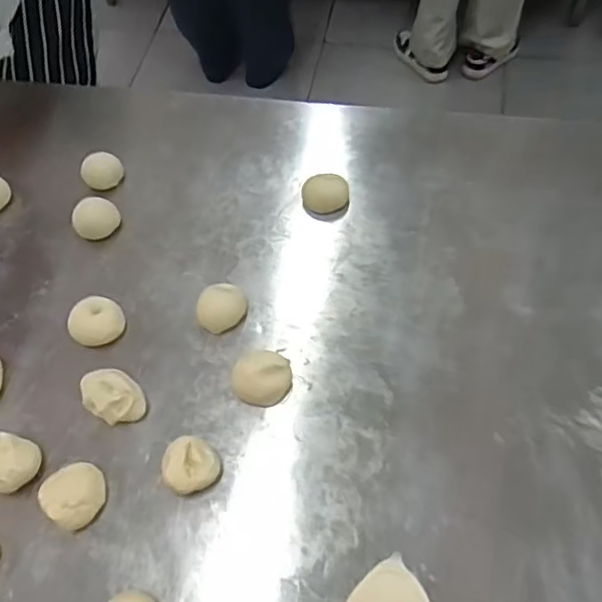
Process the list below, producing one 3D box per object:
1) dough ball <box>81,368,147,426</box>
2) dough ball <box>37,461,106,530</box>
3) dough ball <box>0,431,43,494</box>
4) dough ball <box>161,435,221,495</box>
[{"bbox_3d":[-0.172,0.087,0.541,0.058,0.033,0.044,33,68,20],"label":"dough ball"},{"bbox_3d":[-0.191,0.166,0.502,0.045,0.028,0.049,-1,59,2],"label":"dough ball"},{"bbox_3d":[-0.255,0.142,0.516,0.045,0.032,0.046,-2,61,3],"label":"dough ball"},{"bbox_3d":[-0.094,0.141,0.507,0.046,0.027,0.046,-1,59,2],"label":"dough ball"}]

